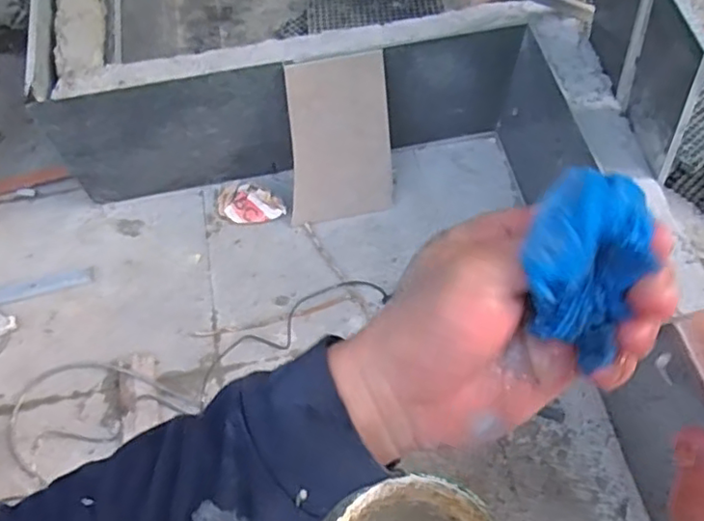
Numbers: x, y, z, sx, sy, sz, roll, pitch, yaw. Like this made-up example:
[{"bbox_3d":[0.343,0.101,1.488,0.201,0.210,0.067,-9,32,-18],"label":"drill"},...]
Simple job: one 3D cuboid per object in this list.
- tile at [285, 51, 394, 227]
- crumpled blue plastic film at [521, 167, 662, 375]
[{"bbox_3d":[-0.023,-0.286,1.513,0.250,0.429,0.016,-11,38,-12],"label":"tile"},{"bbox_3d":[0.086,0.002,0.231,0.041,0.051,0.046,22,62,15],"label":"crumpled blue plastic film"}]

